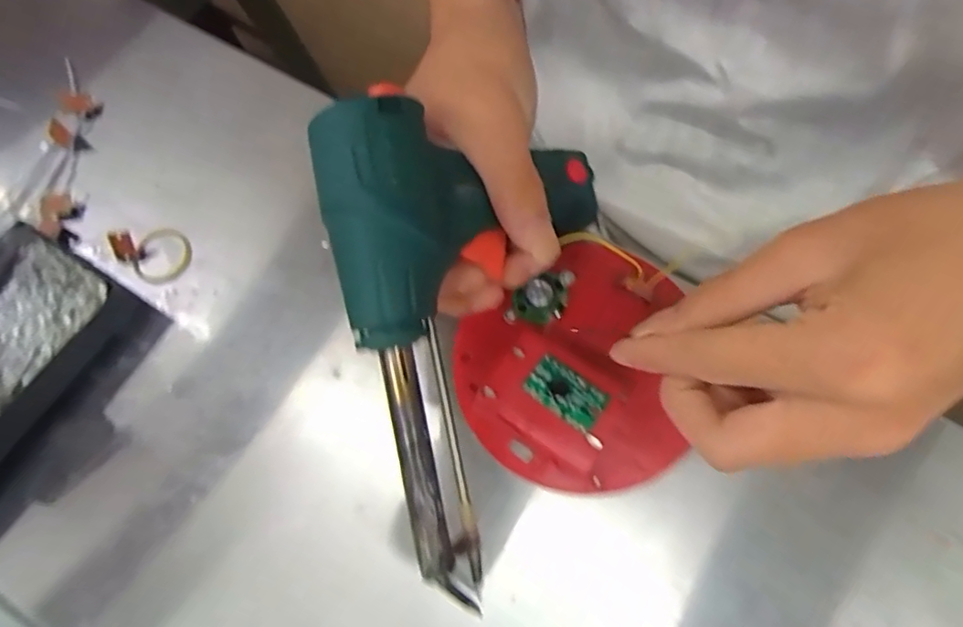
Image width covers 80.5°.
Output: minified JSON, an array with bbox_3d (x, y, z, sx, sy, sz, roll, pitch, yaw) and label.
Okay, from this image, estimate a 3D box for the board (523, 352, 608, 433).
[{"bbox_3d":[0.038,0.036,0.259,0.035,0.004,0.021,34,76,13],"label":"board"}]

